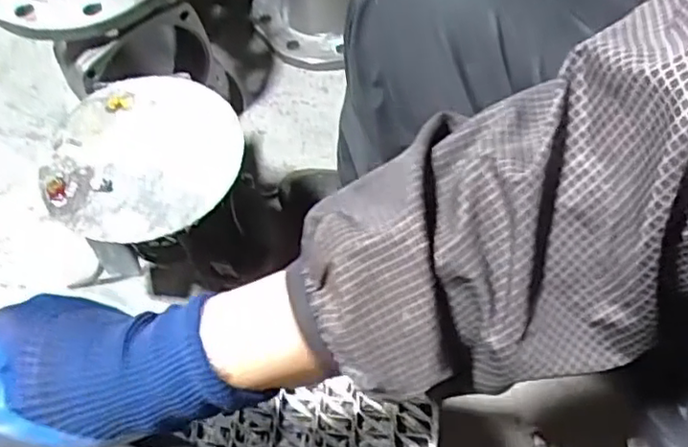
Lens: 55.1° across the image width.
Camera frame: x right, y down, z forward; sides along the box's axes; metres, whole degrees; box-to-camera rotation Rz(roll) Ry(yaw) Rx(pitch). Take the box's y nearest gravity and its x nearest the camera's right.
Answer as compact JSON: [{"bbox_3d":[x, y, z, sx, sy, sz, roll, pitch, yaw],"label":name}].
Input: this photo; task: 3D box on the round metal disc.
[{"bbox_3d":[-0.169,-0.059,0.553,0.158,0.018,0.152,-9,58,-2],"label":"round metal disc"}]

